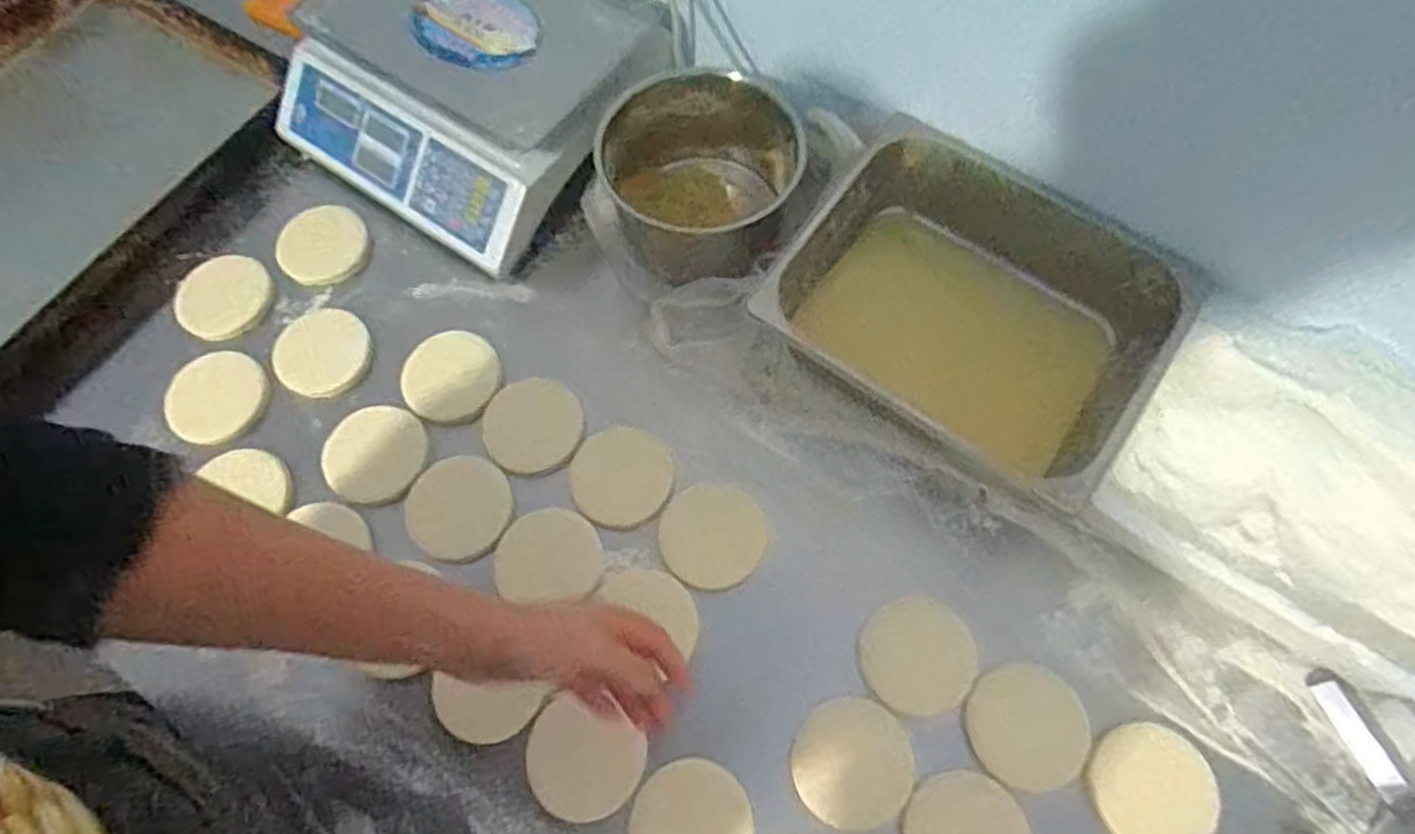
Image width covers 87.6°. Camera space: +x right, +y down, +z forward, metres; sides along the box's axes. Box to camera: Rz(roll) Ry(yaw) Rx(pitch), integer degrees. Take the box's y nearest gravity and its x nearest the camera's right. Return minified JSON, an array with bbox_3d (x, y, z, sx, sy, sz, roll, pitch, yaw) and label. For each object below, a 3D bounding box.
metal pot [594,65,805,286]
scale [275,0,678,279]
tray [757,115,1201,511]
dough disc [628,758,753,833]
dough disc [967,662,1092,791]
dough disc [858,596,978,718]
[{"bbox_3d":[-0.010,-0.250,0.755,0.180,0.115,0.221,-4,68,0],"label":"metal pot"},{"bbox_3d":[-0.251,-0.370,0.811,0.343,0.111,0.337,35,73,14],"label":"scale"},{"bbox_3d":[0.238,-0.093,0.686,0.332,0.110,0.260,37,73,15],"label":"tray"},{"bbox_3d":[-0.013,0.323,0.577,0.094,0.011,0.093,-1,68,1],"label":"dough disc"},{"bbox_3d":[0.257,0.250,0.596,0.090,0.012,0.090,-1,68,1],"label":"dough disc"},{"bbox_3d":[0.176,0.200,0.619,0.090,0.012,0.089,-1,68,1],"label":"dough disc"}]

